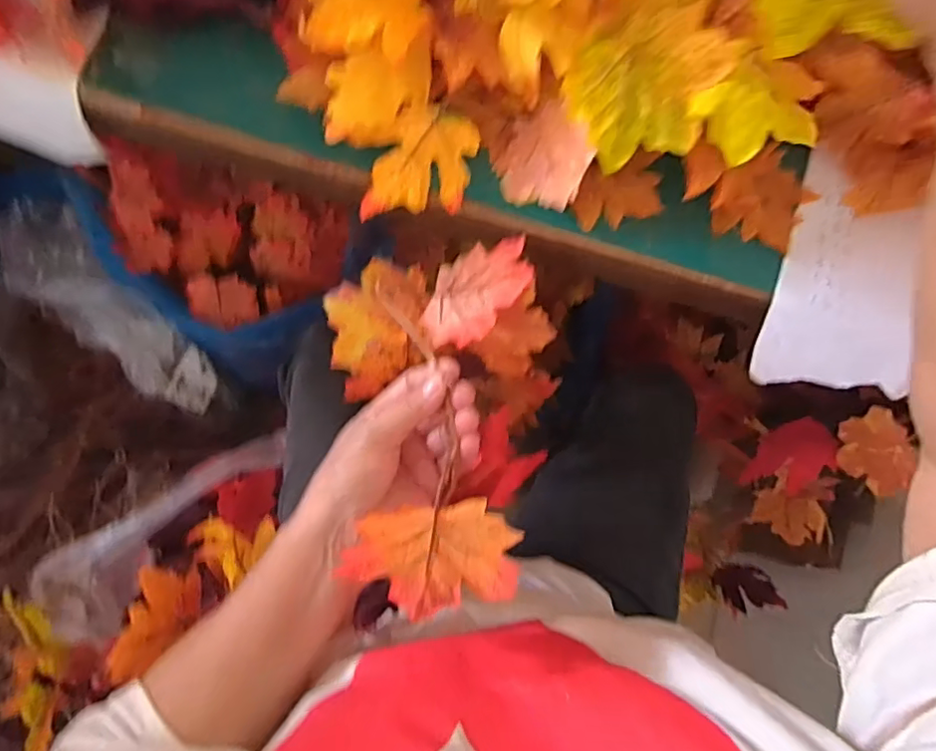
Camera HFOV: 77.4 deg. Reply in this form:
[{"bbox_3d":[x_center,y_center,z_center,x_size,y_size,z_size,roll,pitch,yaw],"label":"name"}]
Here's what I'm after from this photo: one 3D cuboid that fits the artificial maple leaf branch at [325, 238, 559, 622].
[{"bbox_3d":[-0.018,0.016,0.364,0.151,0.088,0.255,1,49,-4],"label":"artificial maple leaf branch"}]

